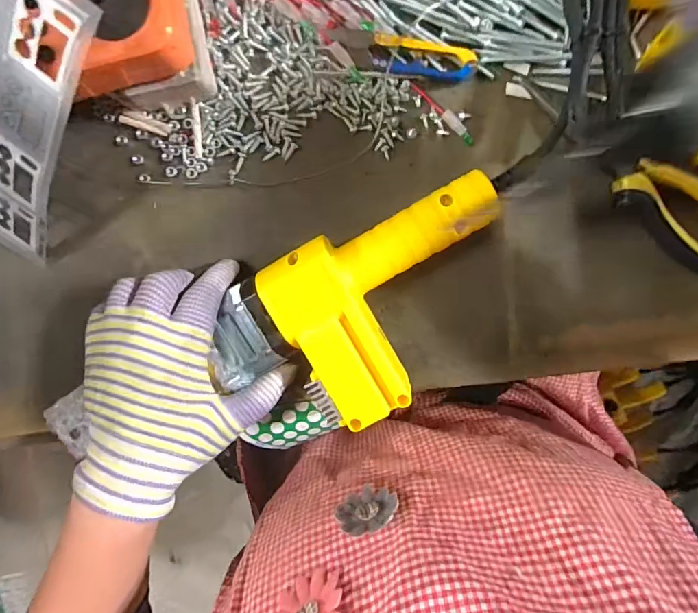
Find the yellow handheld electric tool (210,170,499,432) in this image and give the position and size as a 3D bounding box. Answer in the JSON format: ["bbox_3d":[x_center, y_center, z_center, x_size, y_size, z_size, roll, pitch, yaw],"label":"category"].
[{"bbox_3d":[0.010,0.007,0.277,0.197,0.043,0.111,-28,96,4],"label":"yellow handheld electric tool"}]

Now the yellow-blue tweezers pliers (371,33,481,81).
[{"bbox_3d":[0.048,-0.162,0.277,0.066,0.010,0.023,7,97,0],"label":"yellow-blue tweezers pliers"}]

